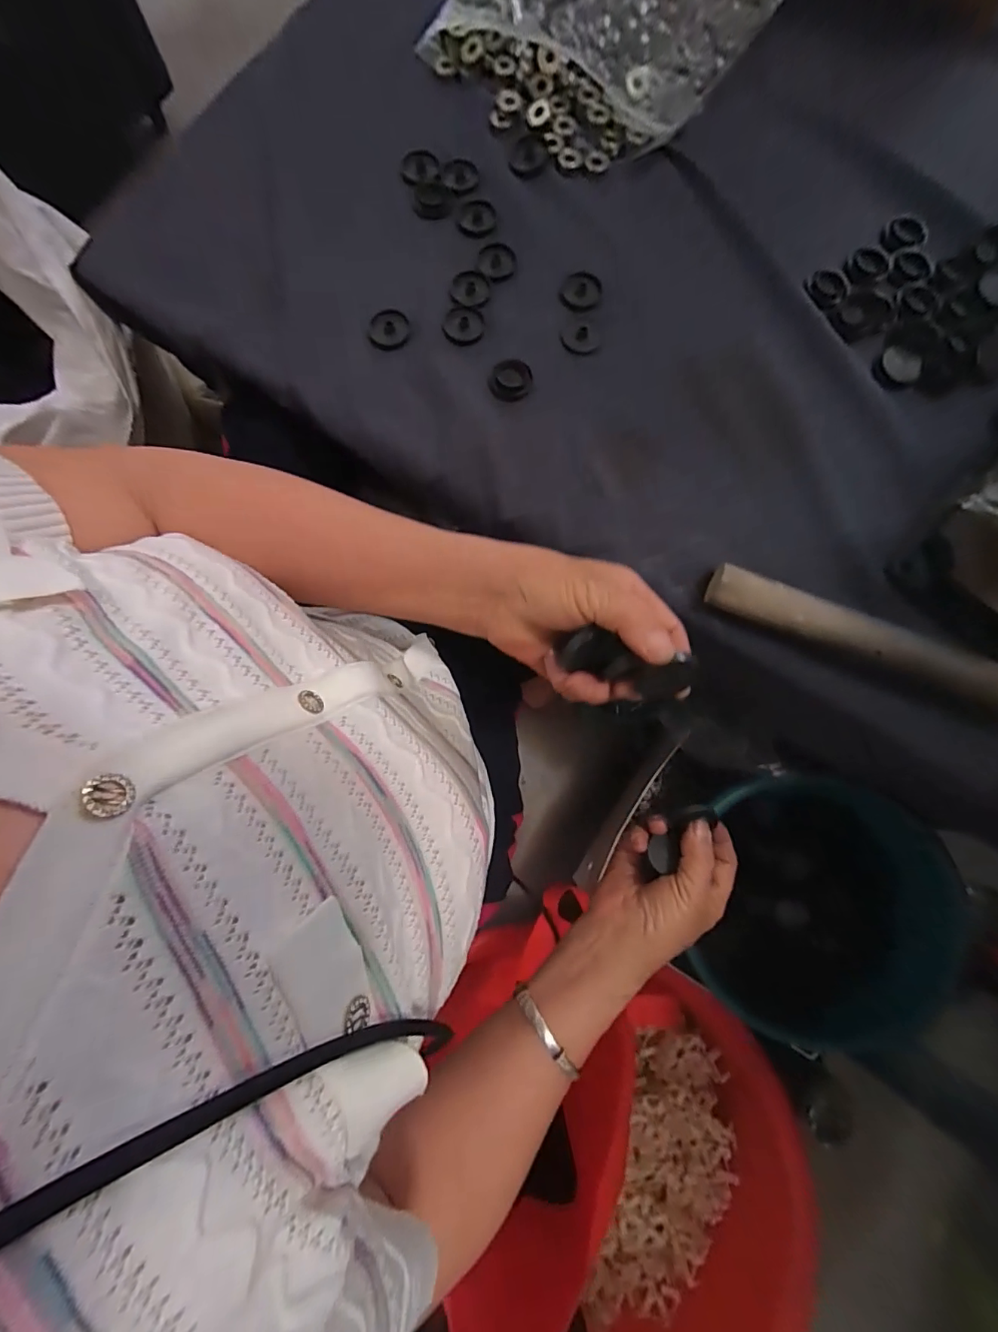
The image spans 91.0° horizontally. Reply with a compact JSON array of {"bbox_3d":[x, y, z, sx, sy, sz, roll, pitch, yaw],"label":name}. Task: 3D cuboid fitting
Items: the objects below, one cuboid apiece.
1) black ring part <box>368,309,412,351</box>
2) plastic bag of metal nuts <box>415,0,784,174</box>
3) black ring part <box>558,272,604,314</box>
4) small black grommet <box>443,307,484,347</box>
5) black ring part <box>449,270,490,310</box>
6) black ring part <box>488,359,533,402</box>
[{"bbox_3d":[-0.088,-0.272,0.396,0.034,0.006,0.034,-11,80,-3],"label":"black ring part"},{"bbox_3d":[0.103,-0.604,0.447,0.249,0.052,0.321,34,81,5],"label":"plastic bag of metal nuts"},{"bbox_3d":[0.069,-0.310,0.406,0.032,0.006,0.036,29,80,5],"label":"black ring part"},{"bbox_3d":[-0.029,-0.274,0.397,0.033,0.004,0.035,-6,79,-2],"label":"small black grommet"},{"bbox_3d":[-0.024,-0.310,0.403,0.032,0.004,0.037,-7,79,-2],"label":"black ring part"},{"bbox_3d":[0.009,-0.225,0.385,0.034,0.005,0.035,-4,79,-2],"label":"black ring part"}]

